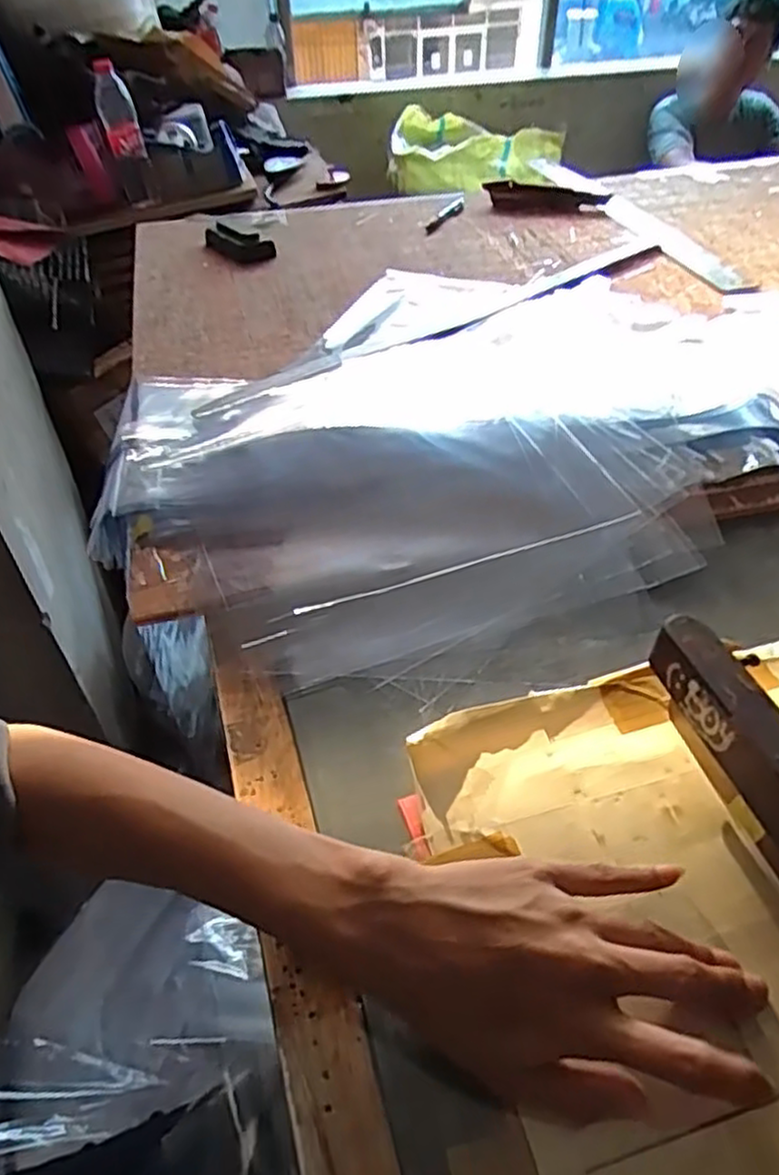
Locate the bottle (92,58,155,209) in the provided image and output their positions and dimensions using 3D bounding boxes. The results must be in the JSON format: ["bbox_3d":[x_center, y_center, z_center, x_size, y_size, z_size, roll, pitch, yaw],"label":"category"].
[{"bbox_3d":[-0.485,-0.823,1.311,0.065,0.219,0.073,-13,45,-11],"label":"bottle"}]

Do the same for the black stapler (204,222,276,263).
[{"bbox_3d":[-0.189,-0.421,0.880,0.099,0.031,0.036,19,48,20],"label":"black stapler"}]

